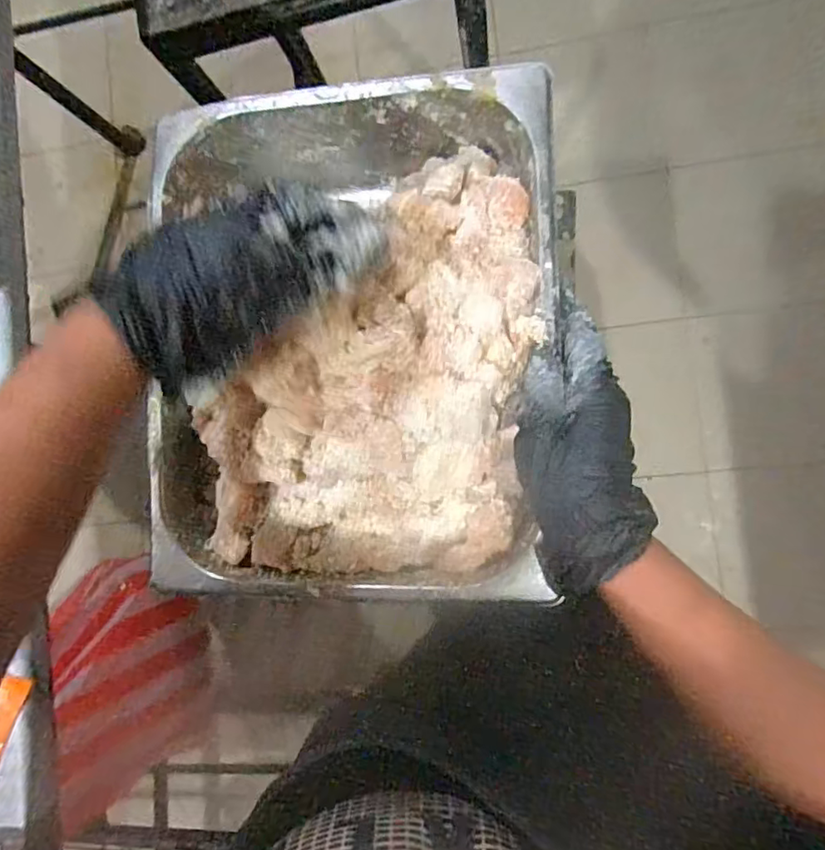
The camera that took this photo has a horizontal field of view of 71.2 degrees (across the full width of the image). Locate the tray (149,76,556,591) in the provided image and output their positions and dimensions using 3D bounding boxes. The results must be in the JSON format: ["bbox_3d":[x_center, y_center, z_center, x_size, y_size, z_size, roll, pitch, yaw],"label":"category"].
[{"bbox_3d":[-0.041,-0.053,0.359,0.254,0.116,0.313,-2,88,9],"label":"tray"}]

